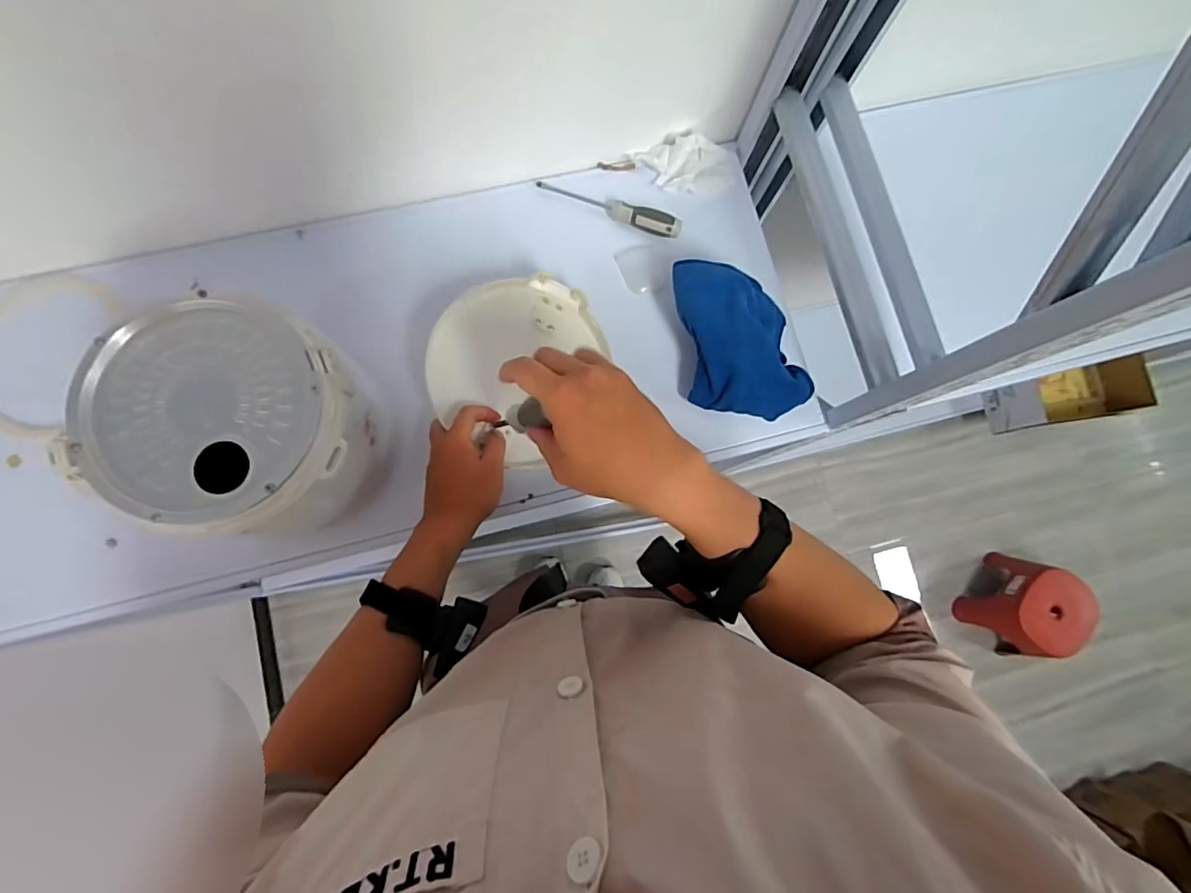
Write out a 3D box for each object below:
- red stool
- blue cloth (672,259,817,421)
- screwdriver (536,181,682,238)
[{"bbox_3d":[1.195,0.460,1.504,0.217,0.286,0.221,33,80,2],"label":"red stool"},{"bbox_3d":[0.168,-0.122,0.613,0.136,0.057,0.184,-8,81,-5],"label":"blue cloth"},{"bbox_3d":[0.017,-0.302,0.669,0.186,0.032,0.023,23,80,0],"label":"screwdriver"}]

